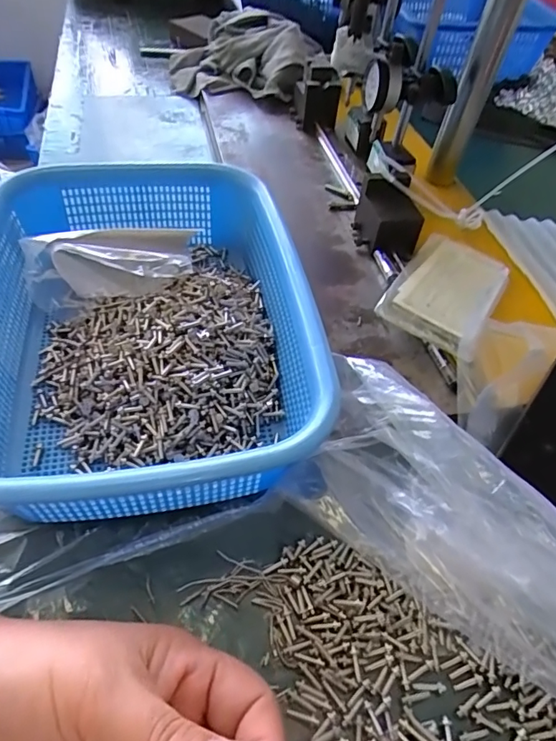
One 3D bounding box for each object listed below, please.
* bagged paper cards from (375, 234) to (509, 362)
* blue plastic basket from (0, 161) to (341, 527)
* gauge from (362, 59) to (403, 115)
[{"bbox_3d":[0.133,-0.066,0.385,0.072,0.023,0.146,26,52,17],"label":"bagged paper cards"},{"bbox_3d":[-0.091,-0.038,0.329,0.201,0.067,0.290,-6,50,-10],"label":"blue plastic basket"},{"bbox_3d":[0.086,-0.235,0.408,0.023,0.035,0.036,-9,51,-9],"label":"gauge"}]

